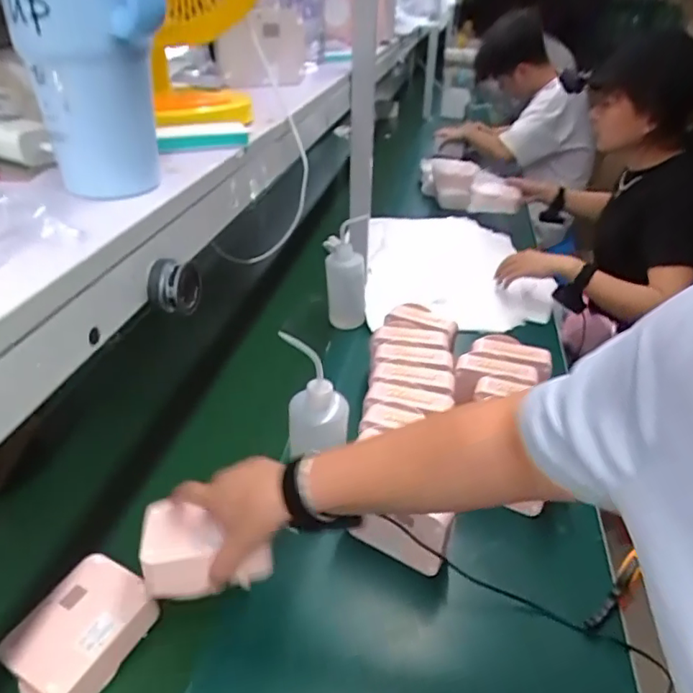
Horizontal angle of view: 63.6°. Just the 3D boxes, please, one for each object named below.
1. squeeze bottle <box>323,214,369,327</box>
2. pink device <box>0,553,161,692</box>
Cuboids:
[{"bbox_3d":[0.001,-0.149,1.104,0.080,0.204,0.085,5,34,6],"label":"squeeze bottle"},{"bbox_3d":[-0.275,0.302,0.583,0.098,0.070,0.128,19,38,24],"label":"pink device"}]

